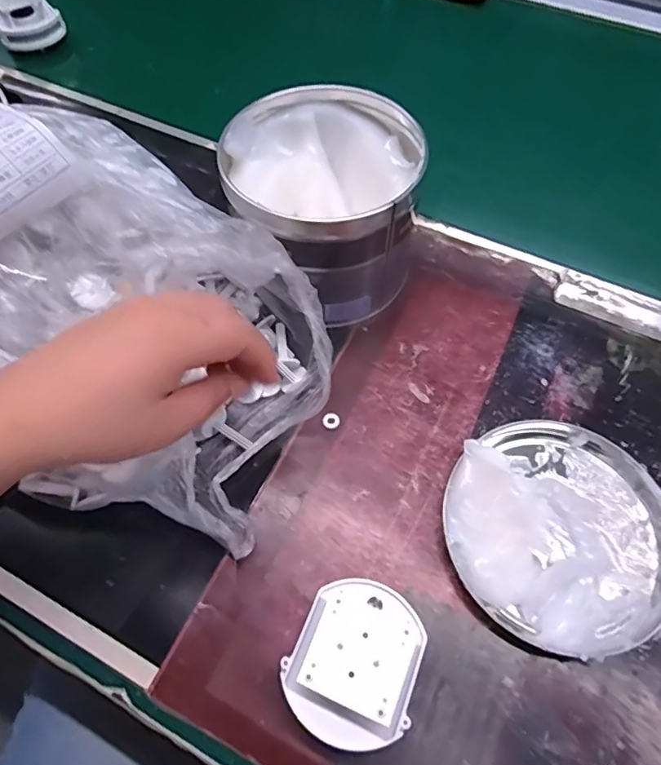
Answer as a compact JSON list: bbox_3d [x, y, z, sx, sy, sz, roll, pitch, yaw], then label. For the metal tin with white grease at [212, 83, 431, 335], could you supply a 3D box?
[{"bbox_3d":[0.002,-0.121,0.361,0.115,0.097,0.124,0,61,0],"label":"metal tin with white grease"}]

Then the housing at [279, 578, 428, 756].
[{"bbox_3d":[0.012,0.135,0.252,0.058,0.044,0.068,27,64,14],"label":"housing"}]

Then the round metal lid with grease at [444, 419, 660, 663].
[{"bbox_3d":[0.131,0.080,0.294,0.124,0.022,0.128,11,61,6],"label":"round metal lid with grease"}]

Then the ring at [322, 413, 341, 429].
[{"bbox_3d":[0.001,0.025,0.336,0.010,0.004,0.010,1,62,-2],"label":"ring"}]

